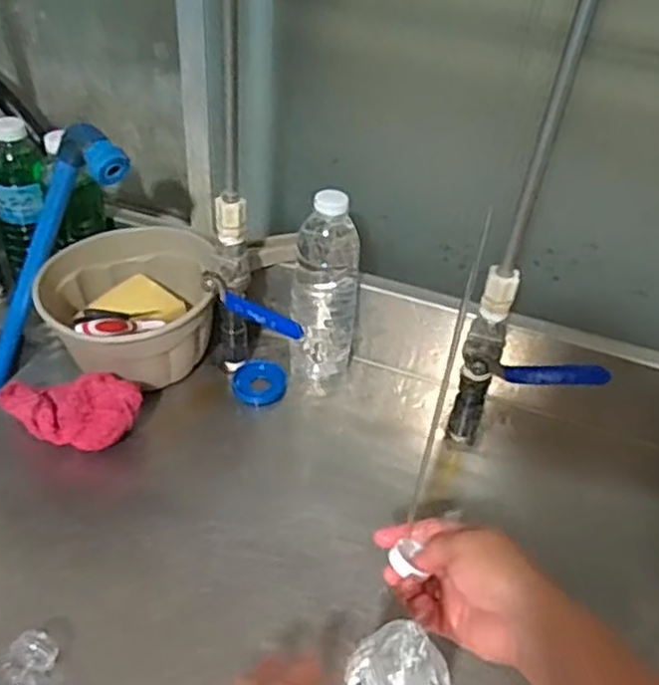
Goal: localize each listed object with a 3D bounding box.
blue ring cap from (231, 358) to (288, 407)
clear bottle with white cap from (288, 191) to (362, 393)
[{"bbox_3d":[-0.072,0.042,0.759,0.058,0.010,0.051,-14,63,-16],"label":"blue ring cap"},{"bbox_3d":[-0.004,-0.044,0.717,0.066,0.205,0.056,8,41,3],"label":"clear bottle with white cap"}]

